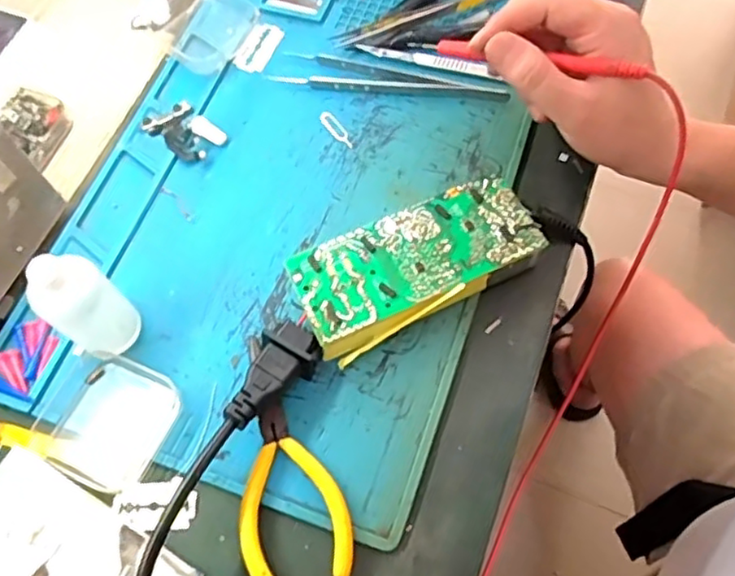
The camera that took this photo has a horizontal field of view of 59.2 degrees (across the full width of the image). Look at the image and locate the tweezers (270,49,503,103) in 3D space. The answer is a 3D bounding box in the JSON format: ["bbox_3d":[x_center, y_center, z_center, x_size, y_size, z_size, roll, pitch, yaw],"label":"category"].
[{"bbox_3d":[0.012,-0.133,0.425,0.151,0.009,0.027,16,67,8],"label":"tweezers"}]

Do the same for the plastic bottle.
[{"bbox_3d":[-0.142,0.010,0.331,0.029,0.077,0.035,33,71,14],"label":"plastic bottle"}]

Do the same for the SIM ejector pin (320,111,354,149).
[{"bbox_3d":[-0.020,-0.103,0.419,0.010,0.004,0.034,-33,70,-13],"label":"SIM ejector pin"}]

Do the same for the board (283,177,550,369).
[{"bbox_3d":[0.027,-0.012,0.359,0.132,0.028,0.061,-23,68,-9],"label":"board"}]

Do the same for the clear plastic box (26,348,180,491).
[{"bbox_3d":[-0.139,0.067,0.341,0.067,0.015,0.064,26,69,12],"label":"clear plastic box"}]

